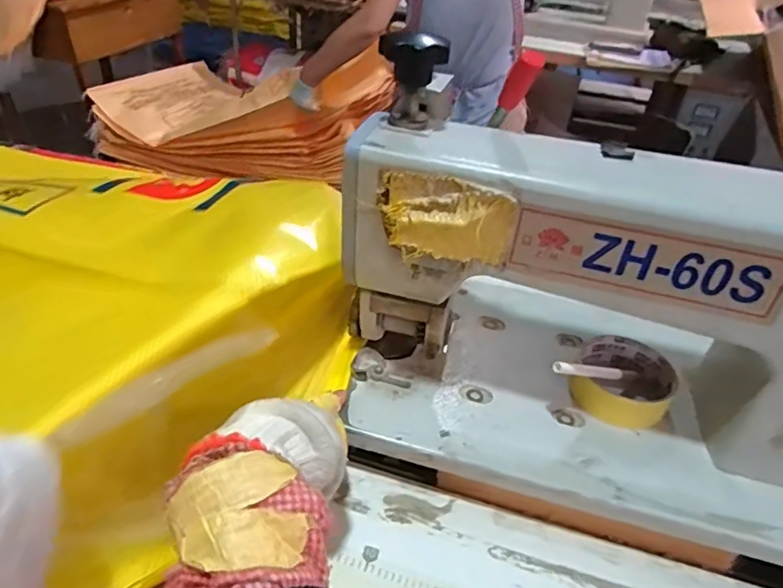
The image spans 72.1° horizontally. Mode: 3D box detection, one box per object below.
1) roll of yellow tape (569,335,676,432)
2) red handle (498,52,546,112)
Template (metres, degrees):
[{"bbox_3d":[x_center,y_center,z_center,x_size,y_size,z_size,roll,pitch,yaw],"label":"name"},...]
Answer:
[{"bbox_3d":[0.199,0.074,0.459,0.078,0.025,0.085,3,38,-3],"label":"roll of yellow tape"},{"bbox_3d":[0.088,-0.146,0.370,0.013,0.045,0.014,-26,68,-33],"label":"red handle"}]

